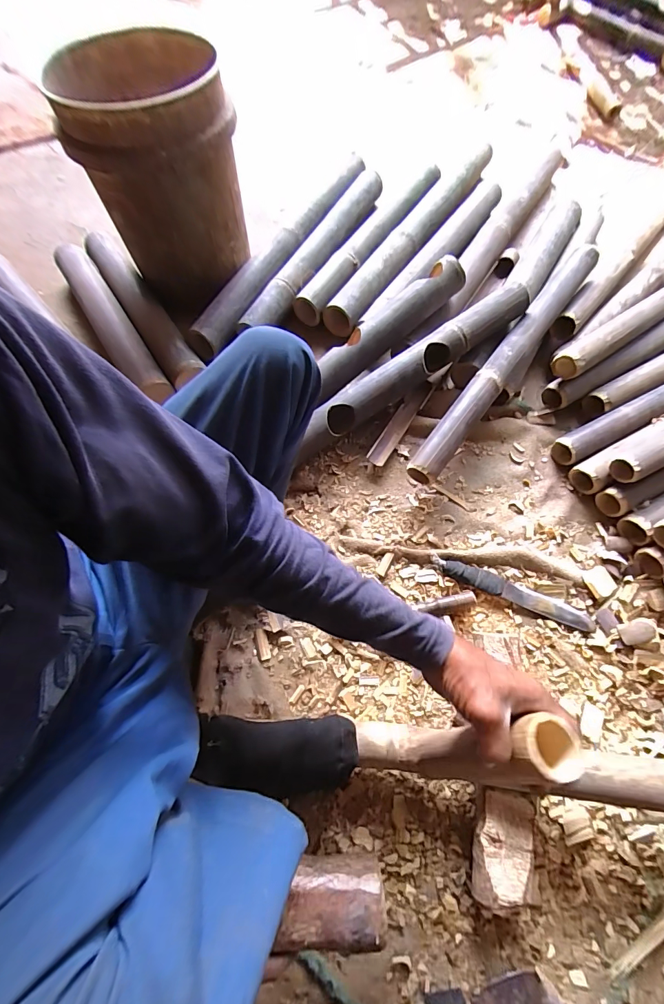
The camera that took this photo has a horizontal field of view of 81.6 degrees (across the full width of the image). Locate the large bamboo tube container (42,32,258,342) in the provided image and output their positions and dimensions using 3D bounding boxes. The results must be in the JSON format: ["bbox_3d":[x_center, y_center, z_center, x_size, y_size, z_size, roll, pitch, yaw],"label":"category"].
[{"bbox_3d":[-0.291,-0.577,0.739,0.261,0.378,0.256,-31,72,-11],"label":"large bamboo tube container"}]

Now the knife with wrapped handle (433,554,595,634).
[{"bbox_3d":[0.305,0.153,0.658,0.276,0.027,0.035,20,70,8],"label":"knife with wrapped handle"}]

